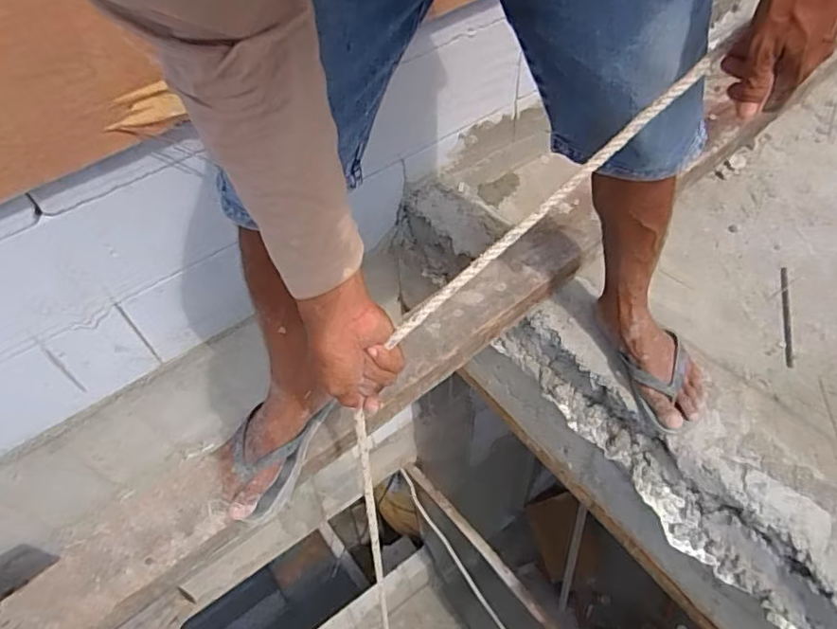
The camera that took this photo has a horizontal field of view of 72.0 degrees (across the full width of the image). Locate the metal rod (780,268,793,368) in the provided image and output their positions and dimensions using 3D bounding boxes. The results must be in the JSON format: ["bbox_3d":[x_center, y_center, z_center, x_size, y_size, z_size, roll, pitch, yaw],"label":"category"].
[{"bbox_3d":[0.711,-0.003,1.113,0.016,0.008,0.247,13,55,12],"label":"metal rod"}]

